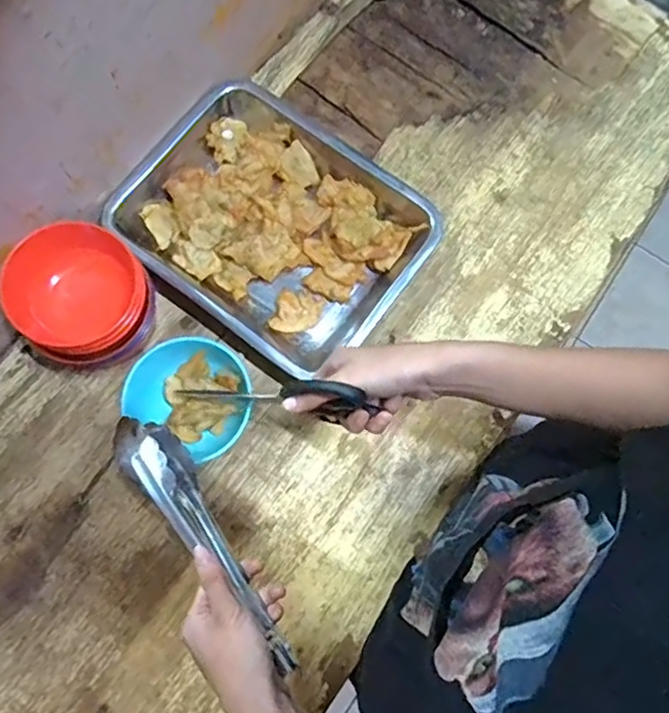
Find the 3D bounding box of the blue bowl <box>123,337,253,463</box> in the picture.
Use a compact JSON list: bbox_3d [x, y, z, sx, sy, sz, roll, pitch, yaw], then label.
[{"bbox_3d":[-0.127,0.036,0.543,0.107,0.060,0.095,32,77,6],"label":"blue bowl"}]

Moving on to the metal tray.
[{"bbox_3d":[-0.062,-0.130,0.589,0.279,0.050,0.216,37,78,7],"label":"metal tray"}]

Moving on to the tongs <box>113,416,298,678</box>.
[{"bbox_3d":[-0.096,0.134,0.439,0.036,0.058,0.215,-37,74,-10],"label":"tongs"}]

